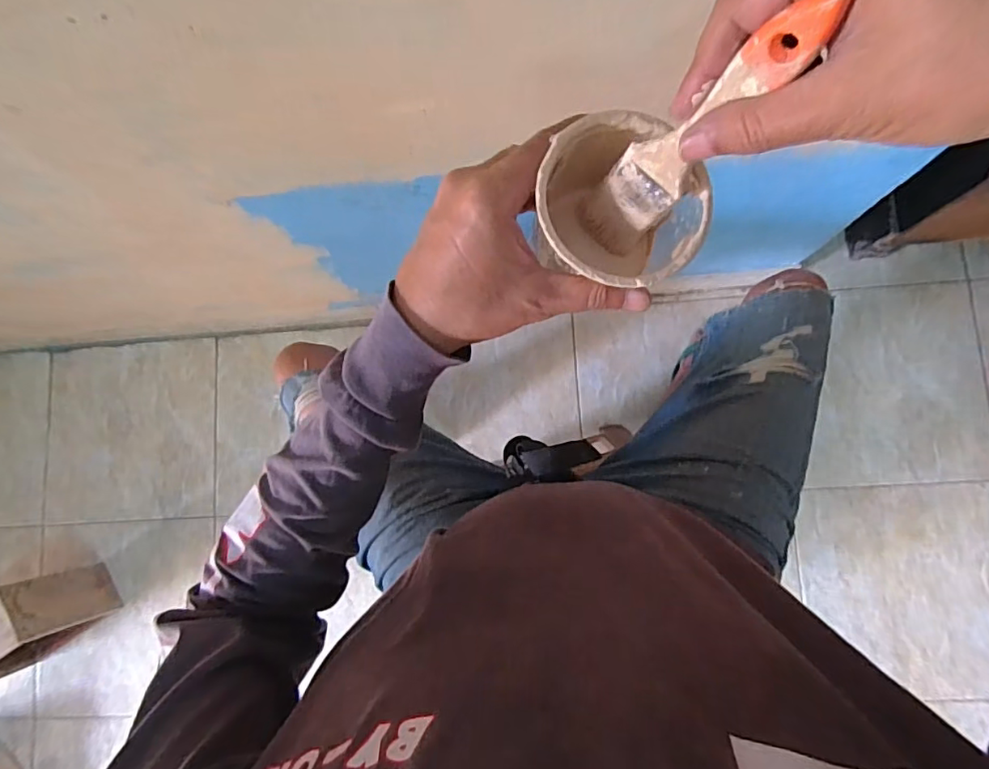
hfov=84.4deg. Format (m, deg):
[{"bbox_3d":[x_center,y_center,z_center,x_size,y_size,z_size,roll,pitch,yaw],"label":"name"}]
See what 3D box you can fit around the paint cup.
[{"bbox_3d":[0.069,-0.092,0.301,0.084,0.078,0.087,-1,84,6],"label":"paint cup"}]

